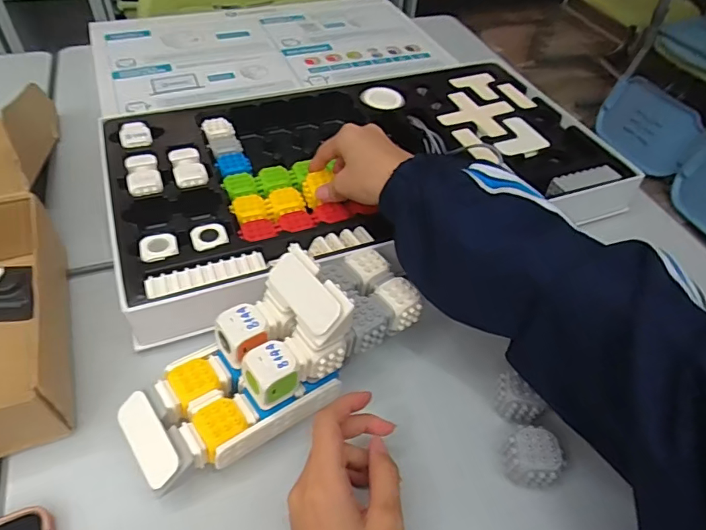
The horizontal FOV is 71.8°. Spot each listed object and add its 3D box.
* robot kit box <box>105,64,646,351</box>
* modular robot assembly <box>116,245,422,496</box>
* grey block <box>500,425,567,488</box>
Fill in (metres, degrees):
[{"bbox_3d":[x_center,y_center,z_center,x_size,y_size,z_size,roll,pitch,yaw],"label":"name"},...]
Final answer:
[{"bbox_3d":[0.014,-0.121,0.566,0.547,0.049,0.345,-17,52,-18],"label":"robot kit box"},{"bbox_3d":[-0.055,0.065,0.367,0.230,0.102,0.083,-35,59,-15],"label":"modular robot assembly"},{"bbox_3d":[0.131,0.143,0.360,0.034,0.035,0.038,-27,56,-25],"label":"grey block"}]

